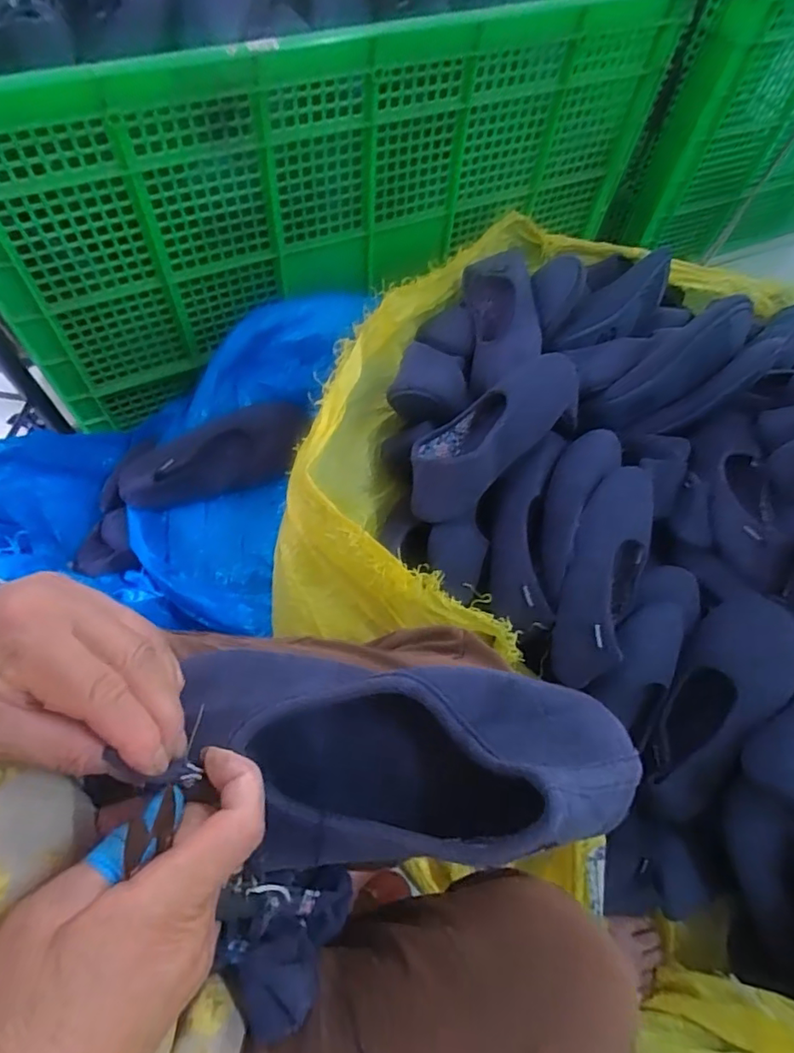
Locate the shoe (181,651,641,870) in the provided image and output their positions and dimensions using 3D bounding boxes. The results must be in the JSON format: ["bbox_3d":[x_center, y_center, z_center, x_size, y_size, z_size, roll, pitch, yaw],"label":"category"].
[{"bbox_3d":[0.000,0.107,0.248,0.200,0.056,0.088,3,59,12],"label":"shoe"}]

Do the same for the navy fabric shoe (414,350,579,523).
[{"bbox_3d":[0.109,-0.113,0.645,0.258,0.066,0.096,-44,70,-9],"label":"navy fabric shoe"}]

